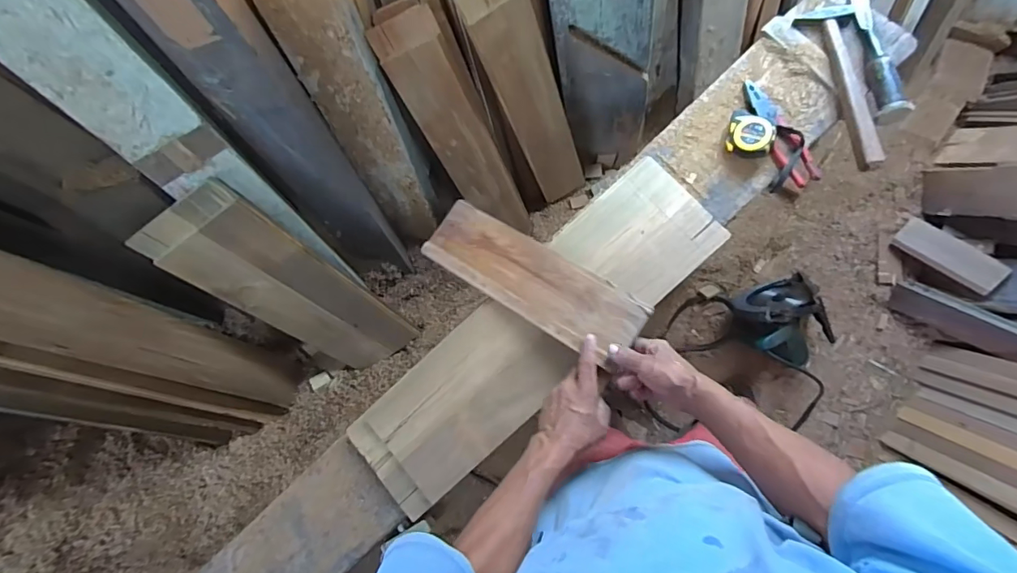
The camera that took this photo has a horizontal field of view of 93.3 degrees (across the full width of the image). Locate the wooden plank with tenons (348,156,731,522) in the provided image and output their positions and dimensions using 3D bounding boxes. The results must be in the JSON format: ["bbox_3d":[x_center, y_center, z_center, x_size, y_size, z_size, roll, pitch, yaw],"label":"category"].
[{"bbox_3d":[0.036,0.086,0.782,0.685,0.033,0.191,-44,82,4],"label":"wooden plank with tenons"}]

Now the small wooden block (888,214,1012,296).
[{"bbox_3d":[1.085,-0.076,1.185,0.227,0.018,0.086,44,133,30],"label":"small wooden block"}]

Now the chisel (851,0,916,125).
[{"bbox_3d":[0.595,-0.380,0.780,0.043,0.038,0.248,-5,74,8],"label":"chisel"}]

